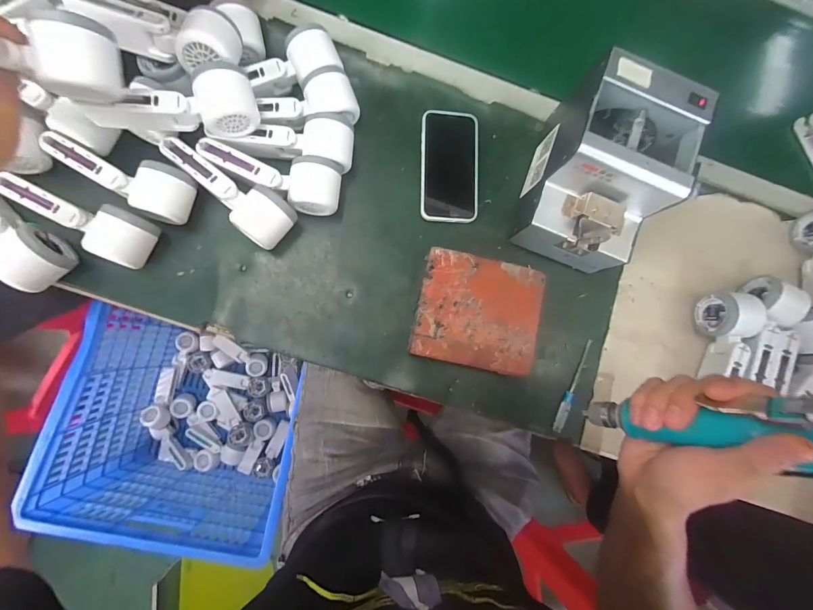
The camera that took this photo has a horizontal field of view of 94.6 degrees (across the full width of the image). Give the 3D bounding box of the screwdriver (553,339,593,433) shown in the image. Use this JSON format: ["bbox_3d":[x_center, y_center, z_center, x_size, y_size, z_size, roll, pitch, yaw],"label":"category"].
[{"bbox_3d":[0.214,0.102,0.479,0.012,0.012,0.124,25,83,-4],"label":"screwdriver"}]

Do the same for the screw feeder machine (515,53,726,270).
[{"bbox_3d":[0.222,-0.148,0.437,0.125,0.140,0.175,18,82,-4],"label":"screw feeder machine"}]

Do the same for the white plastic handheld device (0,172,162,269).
[{"bbox_3d":[-0.360,-0.096,0.411,0.154,0.049,0.055,23,83,-5],"label":"white plastic handheld device"}]

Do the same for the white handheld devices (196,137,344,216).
[{"bbox_3d":[-0.159,-0.151,0.445,0.163,0.043,0.060,13,84,-6],"label":"white handheld devices"}]

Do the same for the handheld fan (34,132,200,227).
[{"bbox_3d":[-0.322,-0.142,0.420,0.156,0.048,0.060,19,84,-5],"label":"handheld fan"}]

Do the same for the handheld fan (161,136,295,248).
[{"bbox_3d":[-0.210,-0.131,0.440,0.165,0.043,0.056,36,82,-2],"label":"handheld fan"}]

